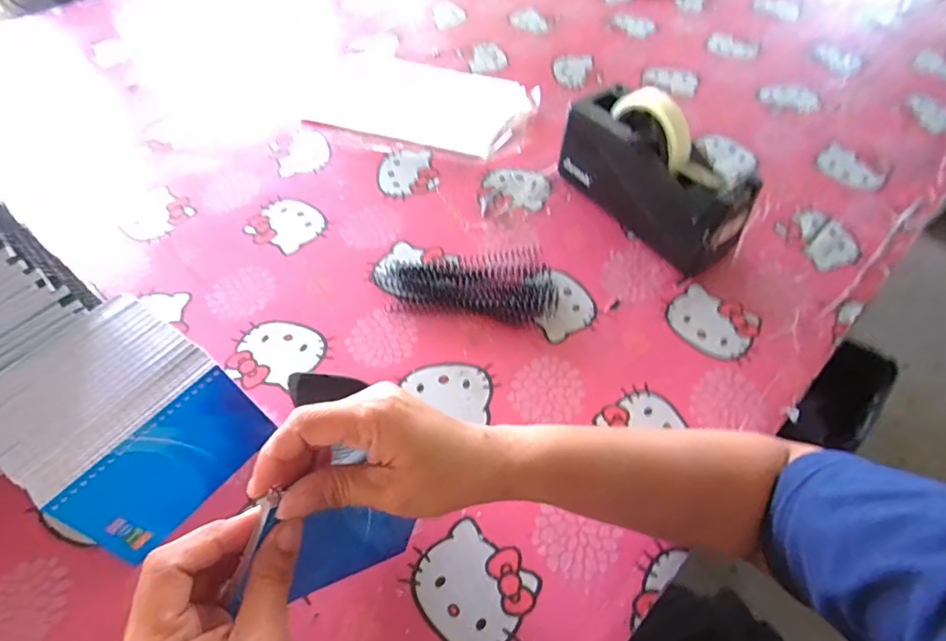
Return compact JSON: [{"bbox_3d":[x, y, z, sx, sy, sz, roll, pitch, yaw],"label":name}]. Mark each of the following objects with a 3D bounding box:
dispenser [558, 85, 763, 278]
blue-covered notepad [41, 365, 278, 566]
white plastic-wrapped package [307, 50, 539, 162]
[{"bbox_3d":[0.188,-0.156,0.511,0.073,0.123,0.203,-33,62,-22],"label":"dispenser"},{"bbox_3d":[-0.218,0.105,0.362,0.008,0.078,0.130,18,53,42],"label":"blue-covered notepad"},{"bbox_3d":[-0.077,-0.307,0.691,0.327,0.023,0.201,15,55,16],"label":"white plastic-wrapped package"}]

